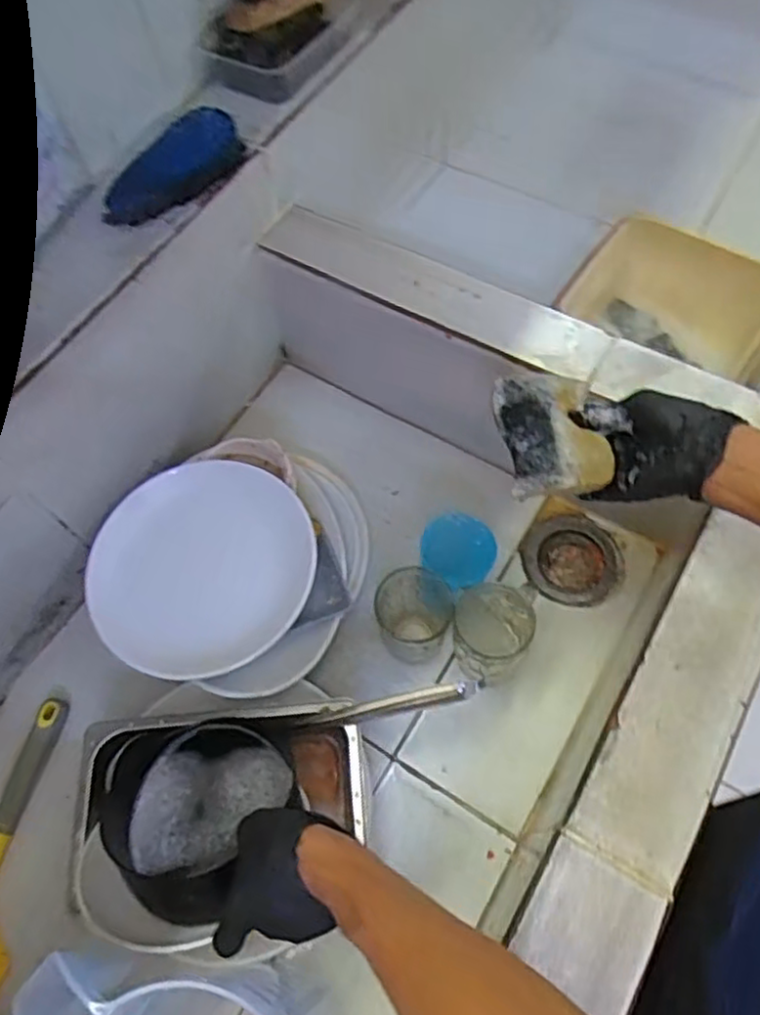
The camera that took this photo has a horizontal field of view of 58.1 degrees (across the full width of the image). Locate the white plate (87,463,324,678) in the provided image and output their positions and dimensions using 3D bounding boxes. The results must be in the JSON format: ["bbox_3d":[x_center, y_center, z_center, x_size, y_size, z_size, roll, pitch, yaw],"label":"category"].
[{"bbox_3d":[-0.174,0.059,0.669,0.204,0.025,0.208,0,88,-7],"label":"white plate"}]

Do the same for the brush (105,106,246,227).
[{"bbox_3d":[-0.197,-0.326,0.653,0.042,0.052,0.150,34,71,18],"label":"brush"}]

